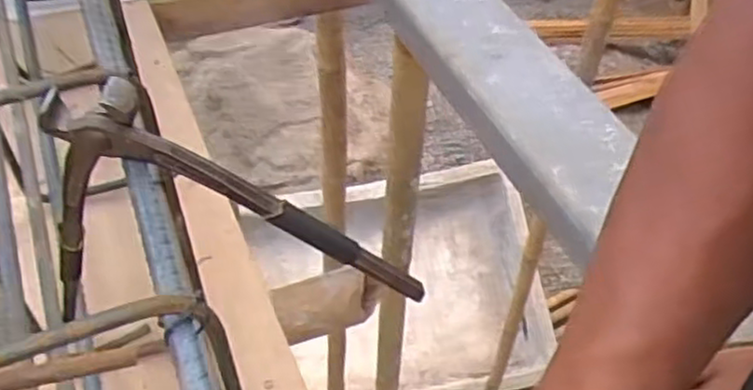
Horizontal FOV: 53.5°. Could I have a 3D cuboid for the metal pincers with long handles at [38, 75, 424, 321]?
[{"bbox_3d":[-0.081,0.011,0.385,0.209,0.162,0.016,4,48,2],"label":"metal pincers with long handles"}]

